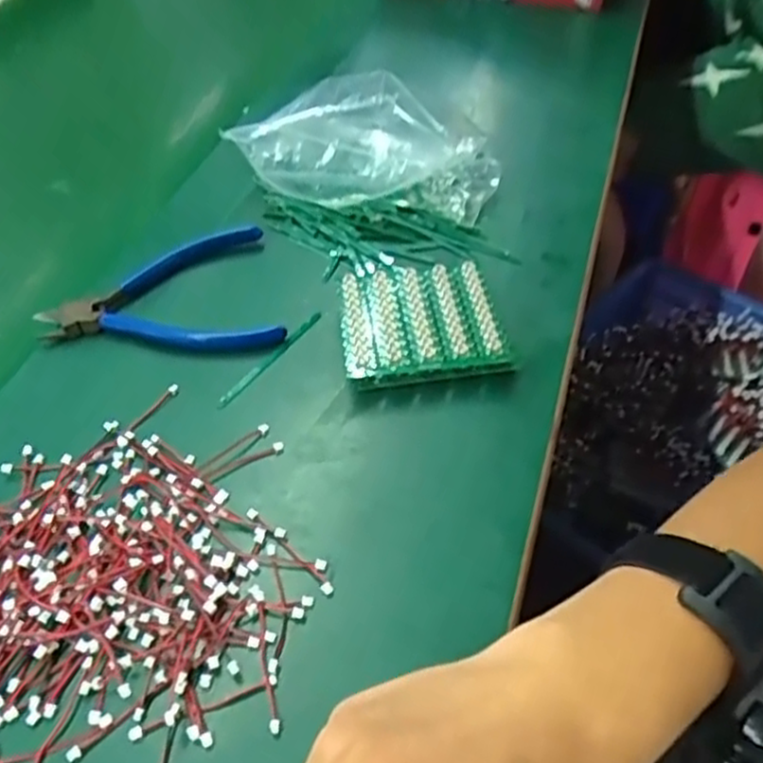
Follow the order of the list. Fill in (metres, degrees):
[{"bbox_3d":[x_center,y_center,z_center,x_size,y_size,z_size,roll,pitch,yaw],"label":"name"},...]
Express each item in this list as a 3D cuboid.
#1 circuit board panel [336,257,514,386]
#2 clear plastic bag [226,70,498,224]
[{"bbox_3d":[0.021,-0.034,0.419,0.086,0.019,0.086,-7,48,-5],"label":"circuit board panel"},{"bbox_3d":[-0.011,-0.159,0.503,0.181,0.064,0.084,4,48,5],"label":"clear plastic bag"}]

